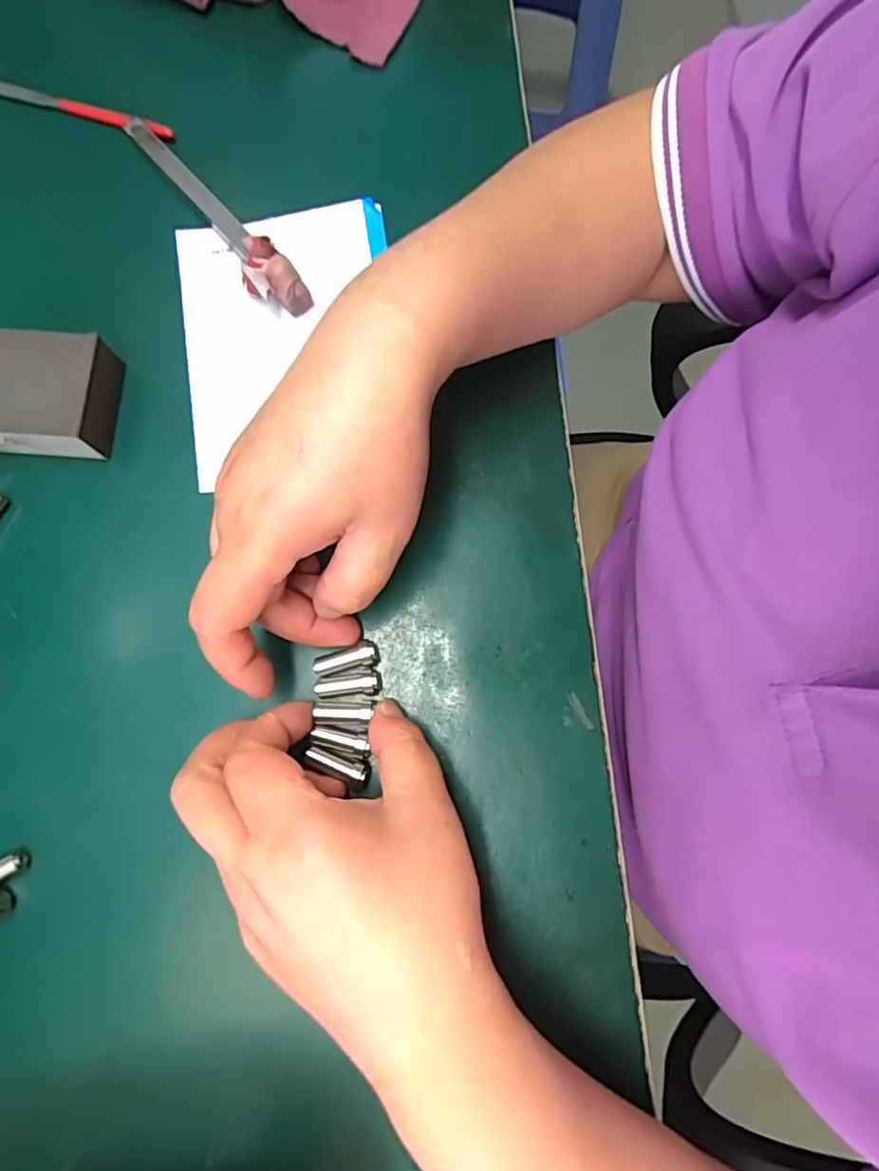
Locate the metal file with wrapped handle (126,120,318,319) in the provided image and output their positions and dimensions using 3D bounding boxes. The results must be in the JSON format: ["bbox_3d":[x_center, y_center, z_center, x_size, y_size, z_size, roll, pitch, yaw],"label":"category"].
[{"bbox_3d":[-0.112,-0.188,0.292,0.022,0.020,0.140,-35,82,-7],"label":"metal file with wrapped handle"}]

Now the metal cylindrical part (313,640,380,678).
[{"bbox_3d":[-0.040,0.033,0.254,0.028,0.012,0.010,-15,79,0],"label":"metal cylindrical part"}]

